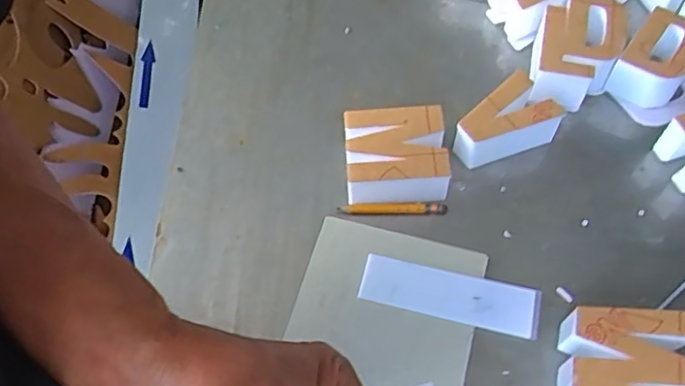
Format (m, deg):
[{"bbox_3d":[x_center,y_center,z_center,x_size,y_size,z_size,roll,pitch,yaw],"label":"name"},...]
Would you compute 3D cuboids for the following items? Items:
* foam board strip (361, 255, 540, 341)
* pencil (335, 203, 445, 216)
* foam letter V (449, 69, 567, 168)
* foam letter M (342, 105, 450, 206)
[{"bbox_3d":[0.083,0.081,0.468,0.135,0.005,0.038,12,61,10],"label":"foam board strip"},{"bbox_3d":[0.043,0.014,0.508,0.091,0.004,0.010,0,60,3],"label":"pencil"},{"bbox_3d":[0.143,-0.054,0.522,0.086,0.049,0.054,-38,65,-17],"label":"foam letter V"},{"bbox_3d":[0.045,-0.031,0.514,0.081,0.046,0.072,-2,60,2],"label":"foam letter M"}]

